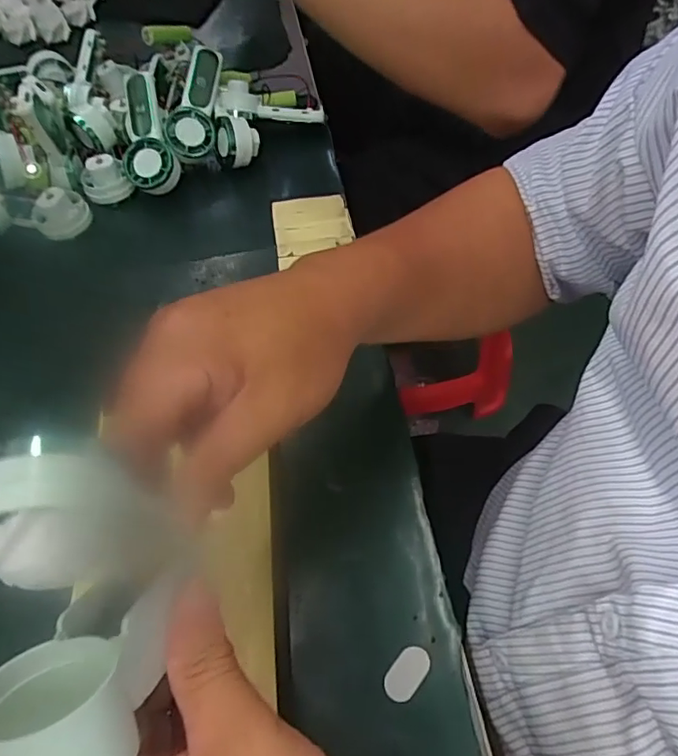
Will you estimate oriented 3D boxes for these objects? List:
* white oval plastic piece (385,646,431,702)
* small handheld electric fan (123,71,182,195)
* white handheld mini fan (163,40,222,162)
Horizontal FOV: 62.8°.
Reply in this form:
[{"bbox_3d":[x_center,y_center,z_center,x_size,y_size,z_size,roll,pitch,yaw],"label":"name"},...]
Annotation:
[{"bbox_3d":[0.033,0.142,0.267,0.015,0.004,0.026,35,66,22],"label":"white oval plastic piece"},{"bbox_3d":[-0.153,-0.193,0.441,0.036,0.027,0.090,-9,92,-3],"label":"small handheld electric fan"},{"bbox_3d":[-0.117,-0.224,0.452,0.037,0.026,0.094,11,84,10],"label":"white handheld mini fan"}]

